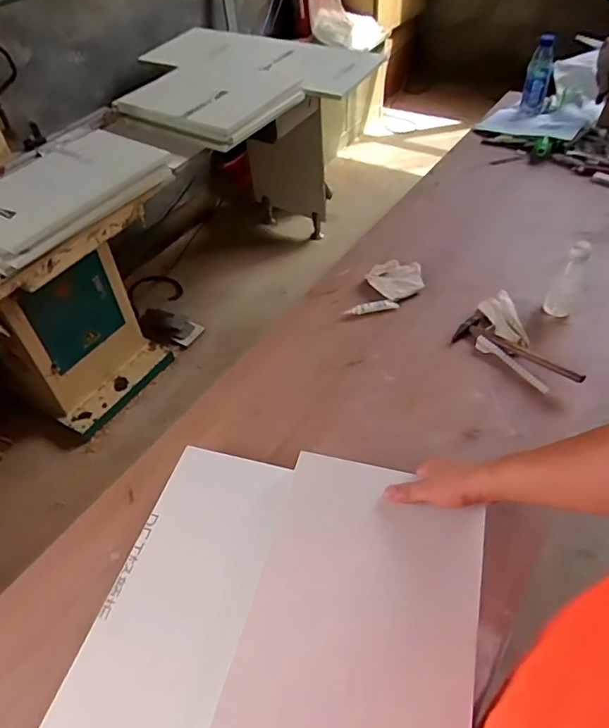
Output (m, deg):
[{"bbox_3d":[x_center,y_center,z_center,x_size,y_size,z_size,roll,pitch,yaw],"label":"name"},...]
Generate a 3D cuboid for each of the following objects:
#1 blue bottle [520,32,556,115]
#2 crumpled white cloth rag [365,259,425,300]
[{"bbox_3d":[0.686,-0.849,1.588,0.068,0.188,0.078,14,50,16],"label":"blue bottle"},{"bbox_3d":[0.200,-0.184,1.150,0.119,0.016,0.105,-19,49,-13],"label":"crumpled white cloth rag"}]

